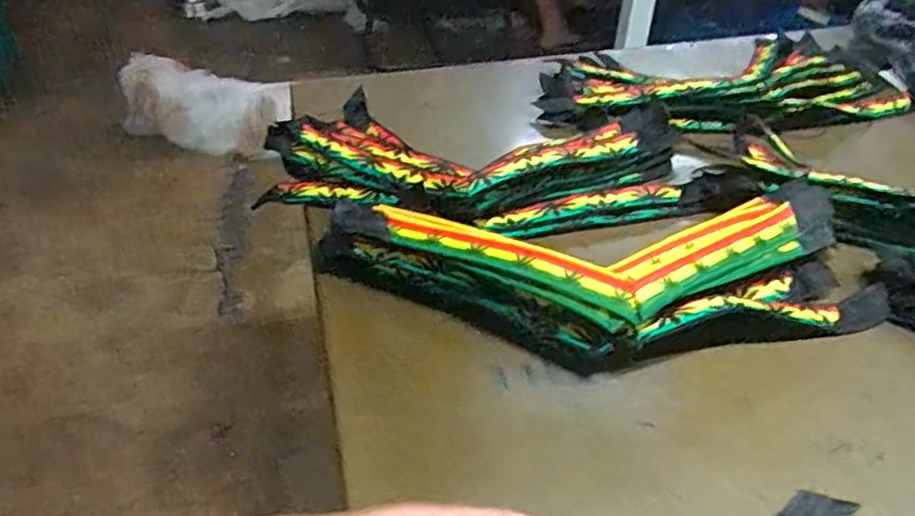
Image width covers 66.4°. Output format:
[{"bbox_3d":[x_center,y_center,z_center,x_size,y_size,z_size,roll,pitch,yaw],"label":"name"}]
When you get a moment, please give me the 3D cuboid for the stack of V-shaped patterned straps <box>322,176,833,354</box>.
[{"bbox_3d":[0.092,0.004,0.467,0.364,0.051,0.132,-1,41,-3],"label":"stack of V-shaped patterned straps"}]

